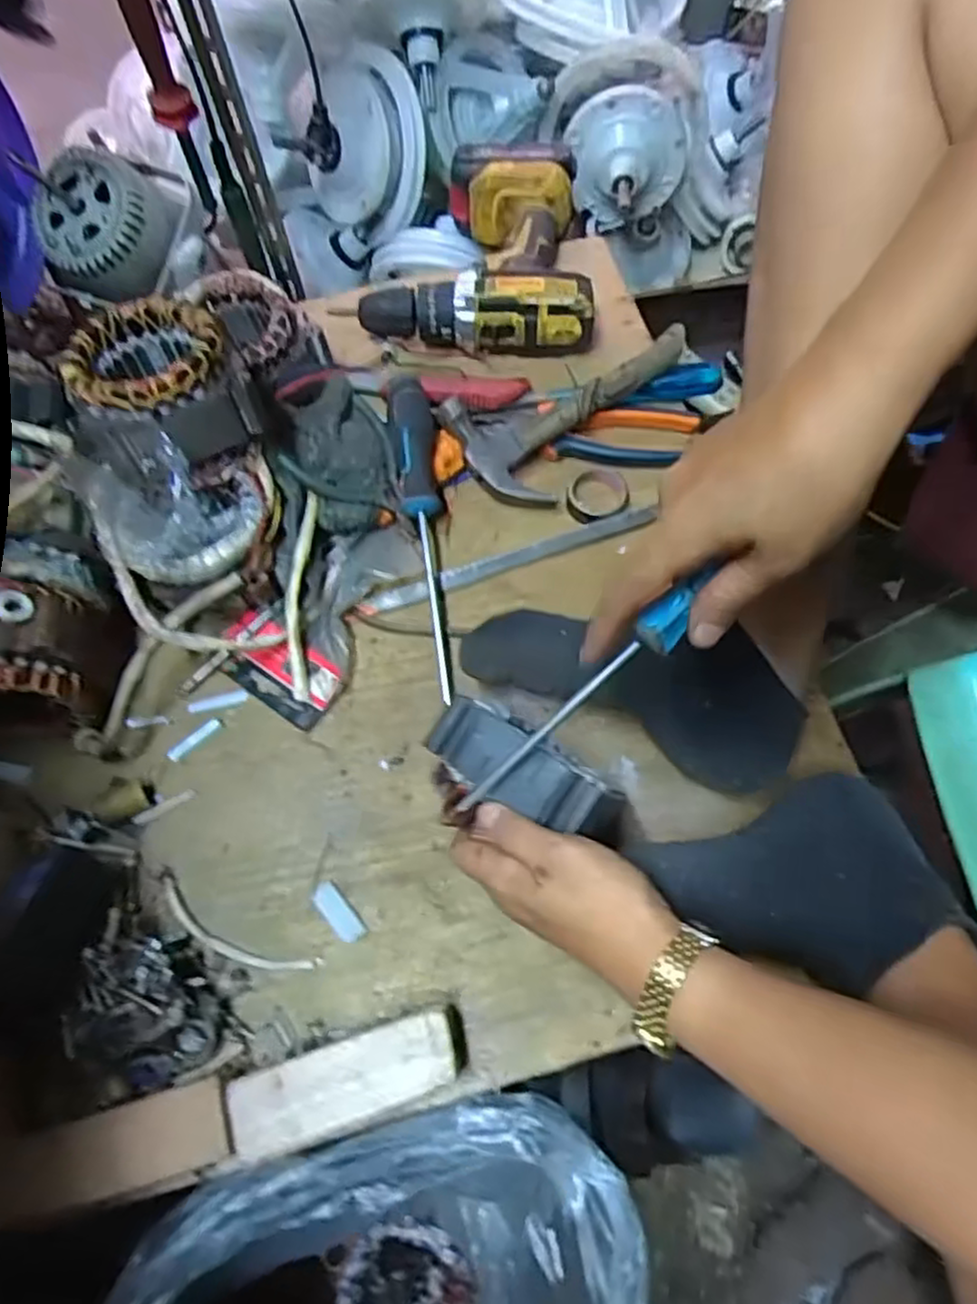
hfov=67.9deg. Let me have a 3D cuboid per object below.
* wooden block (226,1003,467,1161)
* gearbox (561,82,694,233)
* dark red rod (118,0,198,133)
[{"bbox_3d":[-0.075,0.238,0.407,0.124,0.039,0.040,-18,68,-5],"label":"wooden block"},{"bbox_3d":[0.136,-0.483,0.726,0.120,0.111,0.083,10,68,6],"label":"gearbox"},{"bbox_3d":[-0.215,-0.386,0.452,0.027,0.108,0.021,-23,69,-7],"label":"dark red rod"}]

